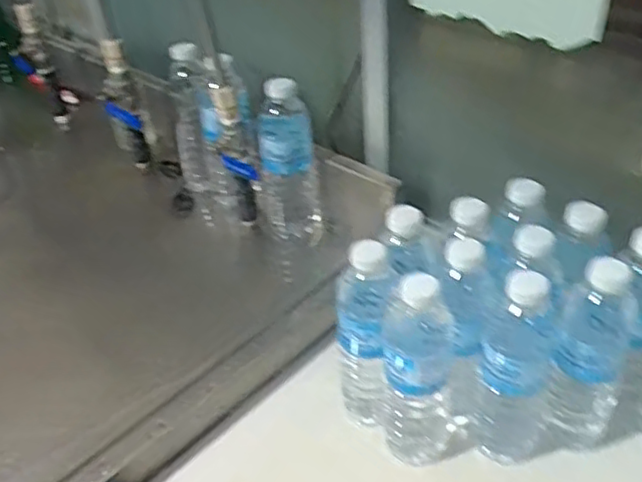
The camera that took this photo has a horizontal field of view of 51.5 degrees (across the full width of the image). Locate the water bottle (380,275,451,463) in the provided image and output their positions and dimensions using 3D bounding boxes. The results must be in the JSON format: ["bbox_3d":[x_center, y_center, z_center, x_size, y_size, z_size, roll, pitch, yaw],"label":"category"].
[{"bbox_3d":[0.088,0.109,0.604,0.062,0.206,0.077,2,38,8],"label":"water bottle"}]

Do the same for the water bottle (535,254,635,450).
[{"bbox_3d":[0.239,0.104,0.601,0.062,0.207,0.066,16,42,24],"label":"water bottle"}]

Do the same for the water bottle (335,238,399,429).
[{"bbox_3d":[0.043,0.095,0.627,0.057,0.198,0.057,-3,37,2],"label":"water bottle"}]

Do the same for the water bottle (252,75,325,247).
[{"bbox_3d":[-0.044,-0.097,0.830,0.078,0.212,0.063,-7,38,-4],"label":"water bottle"}]

